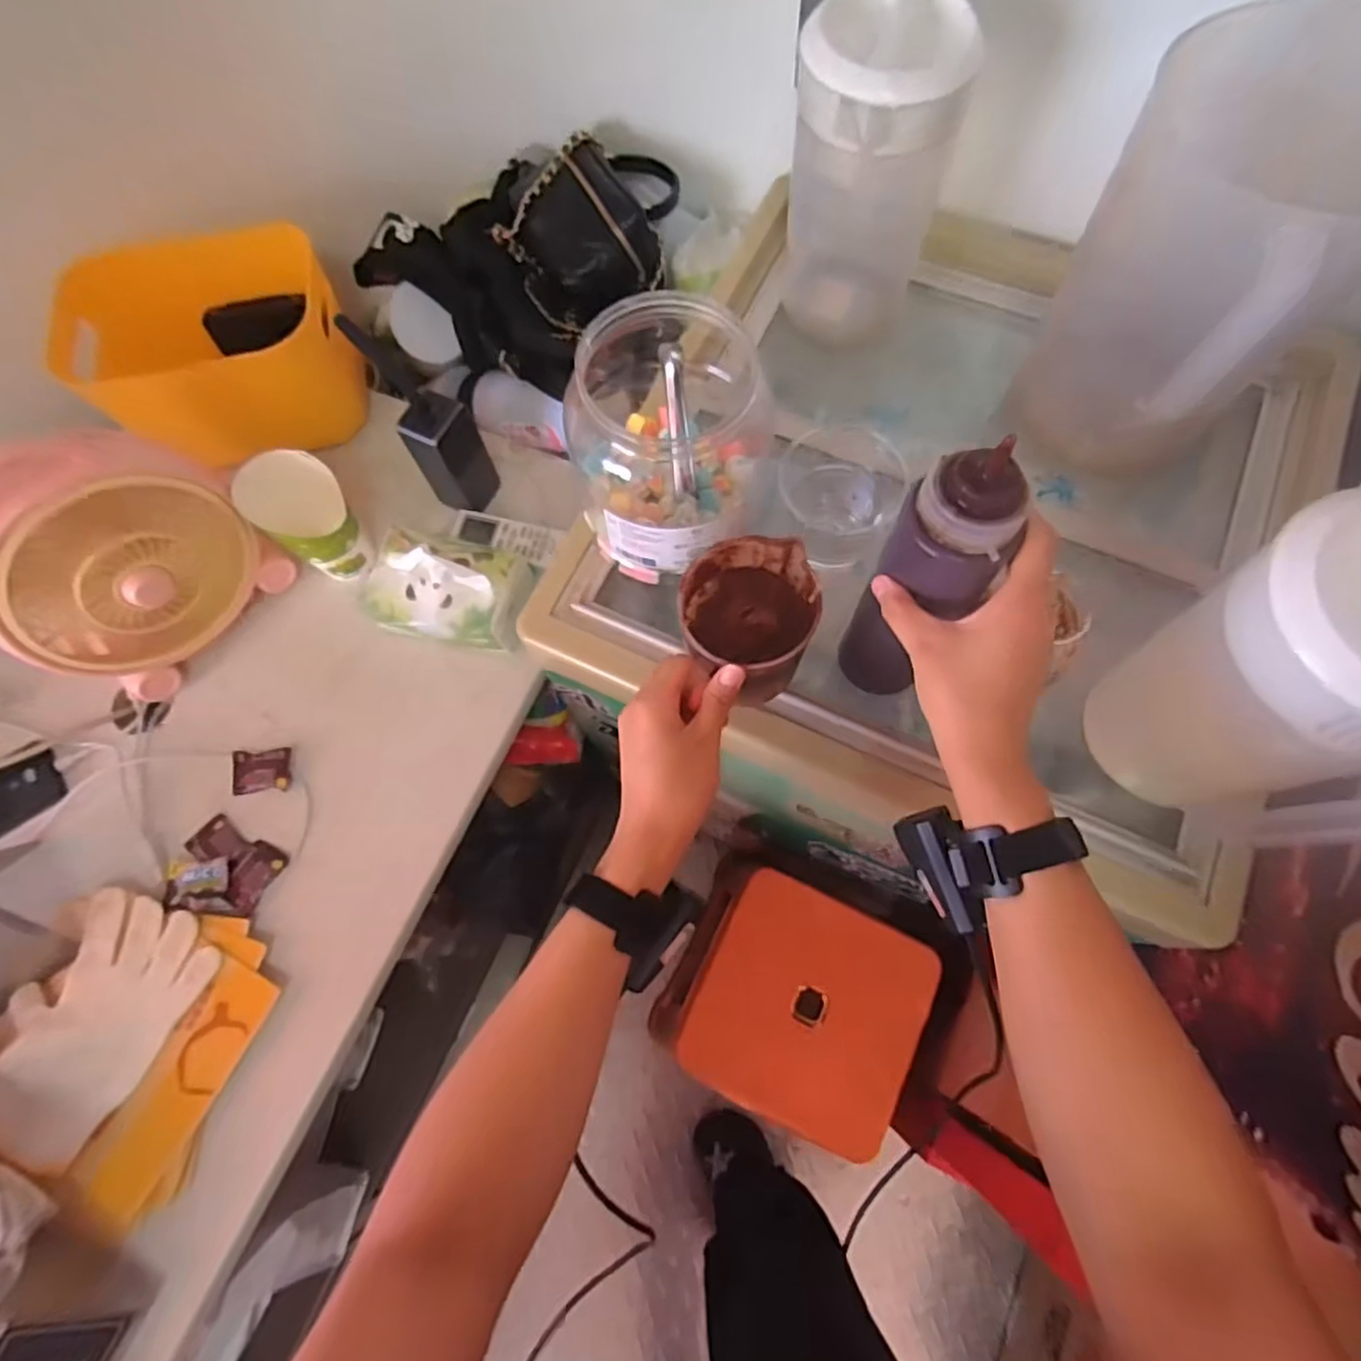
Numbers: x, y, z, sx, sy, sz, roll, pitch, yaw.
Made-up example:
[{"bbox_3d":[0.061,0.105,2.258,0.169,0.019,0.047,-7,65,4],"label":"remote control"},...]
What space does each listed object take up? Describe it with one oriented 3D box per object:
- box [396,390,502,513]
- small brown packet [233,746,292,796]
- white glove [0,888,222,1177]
[{"bbox_3d":[-0.226,-0.221,0.707,0.053,0.135,0.057,19,74,9],"label":"box"},{"bbox_3d":[-0.401,0.085,0.670,0.052,0.013,0.041,-7,72,0],"label":"small brown packet"},{"bbox_3d":[-0.491,0.275,0.593,0.133,0.045,0.183,28,75,11],"label":"white glove"}]

